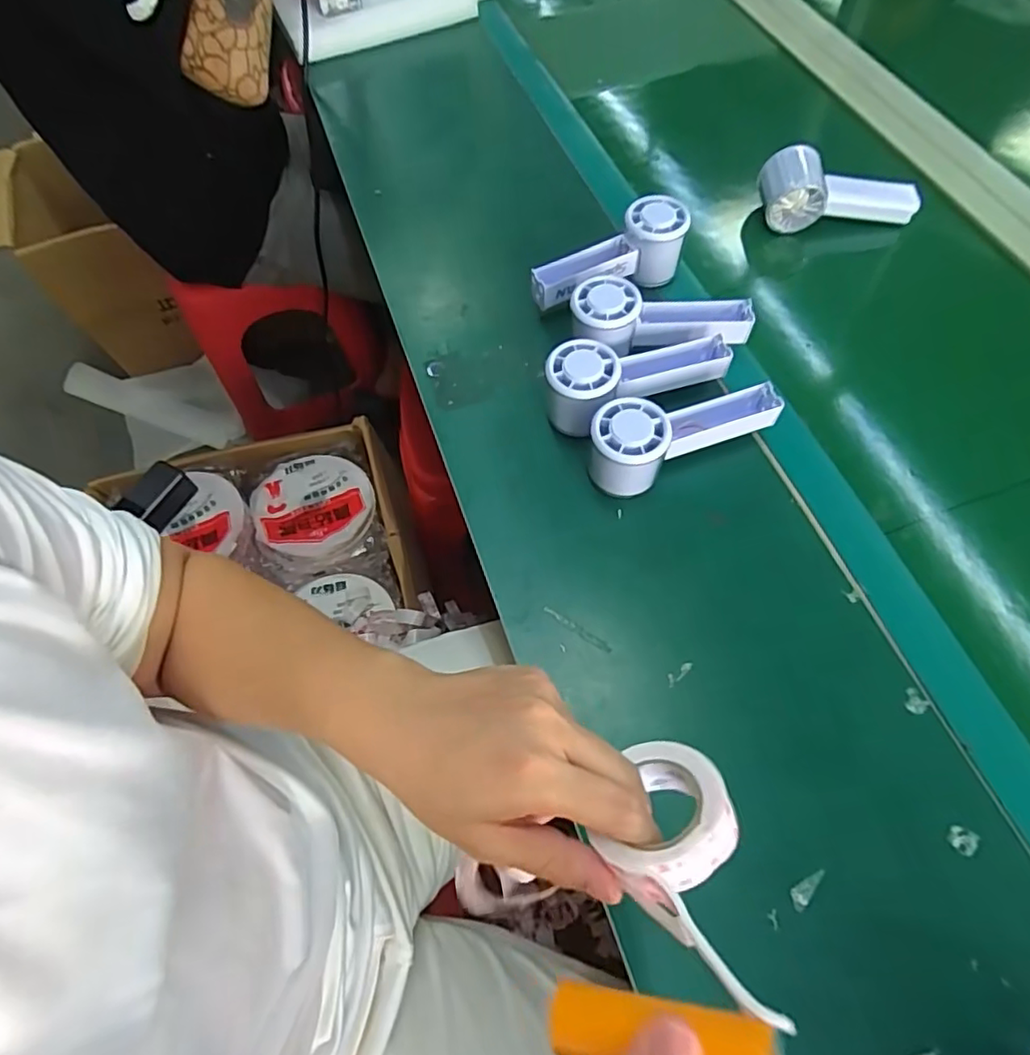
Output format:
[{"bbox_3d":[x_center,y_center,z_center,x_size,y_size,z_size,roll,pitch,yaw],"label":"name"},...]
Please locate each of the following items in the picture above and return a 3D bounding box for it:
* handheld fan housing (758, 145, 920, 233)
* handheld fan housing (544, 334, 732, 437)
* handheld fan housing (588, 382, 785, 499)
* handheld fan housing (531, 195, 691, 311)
[{"bbox_3d":[0.325,-0.342,0.602,0.149,0.056,0.053,-2,62,2],"label":"handheld fan housing"},{"bbox_3d":[0.103,-0.114,0.489,0.151,0.061,0.061,-10,62,-3],"label":"handheld fan housing"},{"bbox_3d":[0.130,-0.075,0.469,0.156,0.060,0.057,-24,64,-10],"label":"handheld fan housing"},{"bbox_3d":[0.084,-0.248,0.556,0.147,0.062,0.047,-20,63,-8],"label":"handheld fan housing"}]

